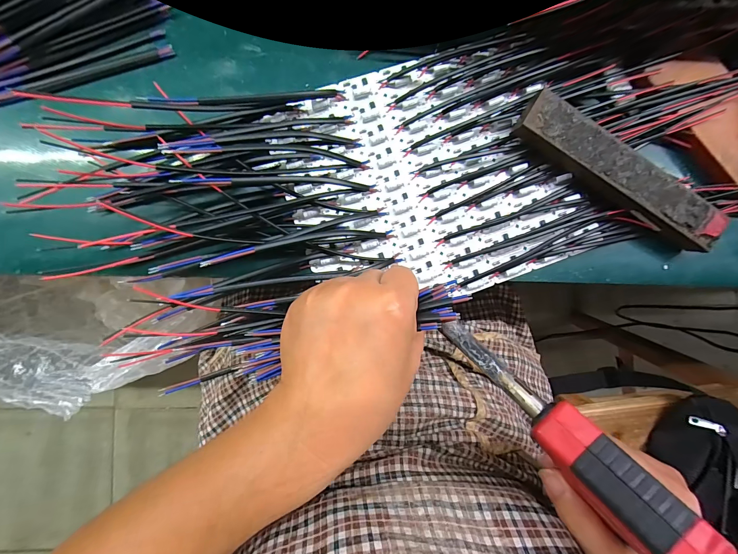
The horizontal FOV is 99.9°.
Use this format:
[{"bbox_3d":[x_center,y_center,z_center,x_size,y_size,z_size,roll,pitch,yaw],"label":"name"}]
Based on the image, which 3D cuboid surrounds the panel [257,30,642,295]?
[{"bbox_3d":[0.060,-0.081,0.251,0.243,0.015,0.193,-20,91,-5],"label":"panel"}]

